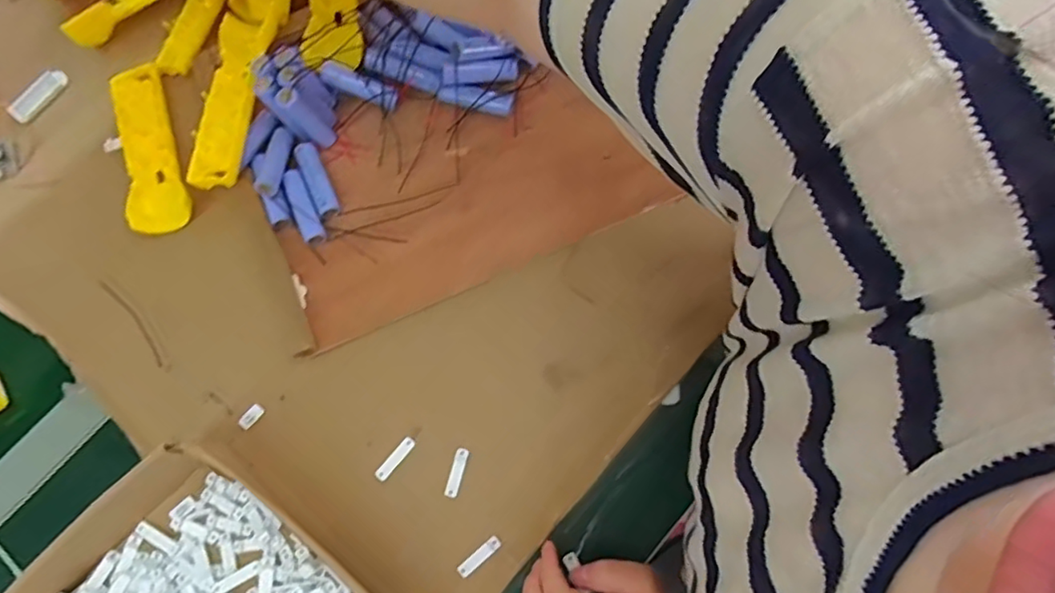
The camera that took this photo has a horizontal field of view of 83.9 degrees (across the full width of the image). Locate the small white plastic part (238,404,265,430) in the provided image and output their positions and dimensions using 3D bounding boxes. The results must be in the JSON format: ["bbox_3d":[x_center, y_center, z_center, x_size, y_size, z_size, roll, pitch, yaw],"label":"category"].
[{"bbox_3d":[-0.225,0.098,0.478,0.010,0.006,0.021,40,82,8],"label":"small white plastic part"}]

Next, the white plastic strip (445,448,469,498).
[{"bbox_3d":[-0.056,0.139,0.463,0.010,0.004,0.038,15,80,4],"label":"white plastic strip"}]

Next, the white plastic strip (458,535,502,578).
[{"bbox_3d":[-0.037,0.200,0.450,0.038,0.005,0.010,-39,81,-6],"label":"white plastic strip"}]

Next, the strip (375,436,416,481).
[{"bbox_3d":[-0.104,0.128,0.463,0.011,0.005,0.038,40,82,8],"label":"strip"}]

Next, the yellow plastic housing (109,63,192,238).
[{"bbox_3d":[-0.337,-0.129,0.526,0.052,0.024,0.159,-20,79,-3],"label":"yellow plastic housing"}]

